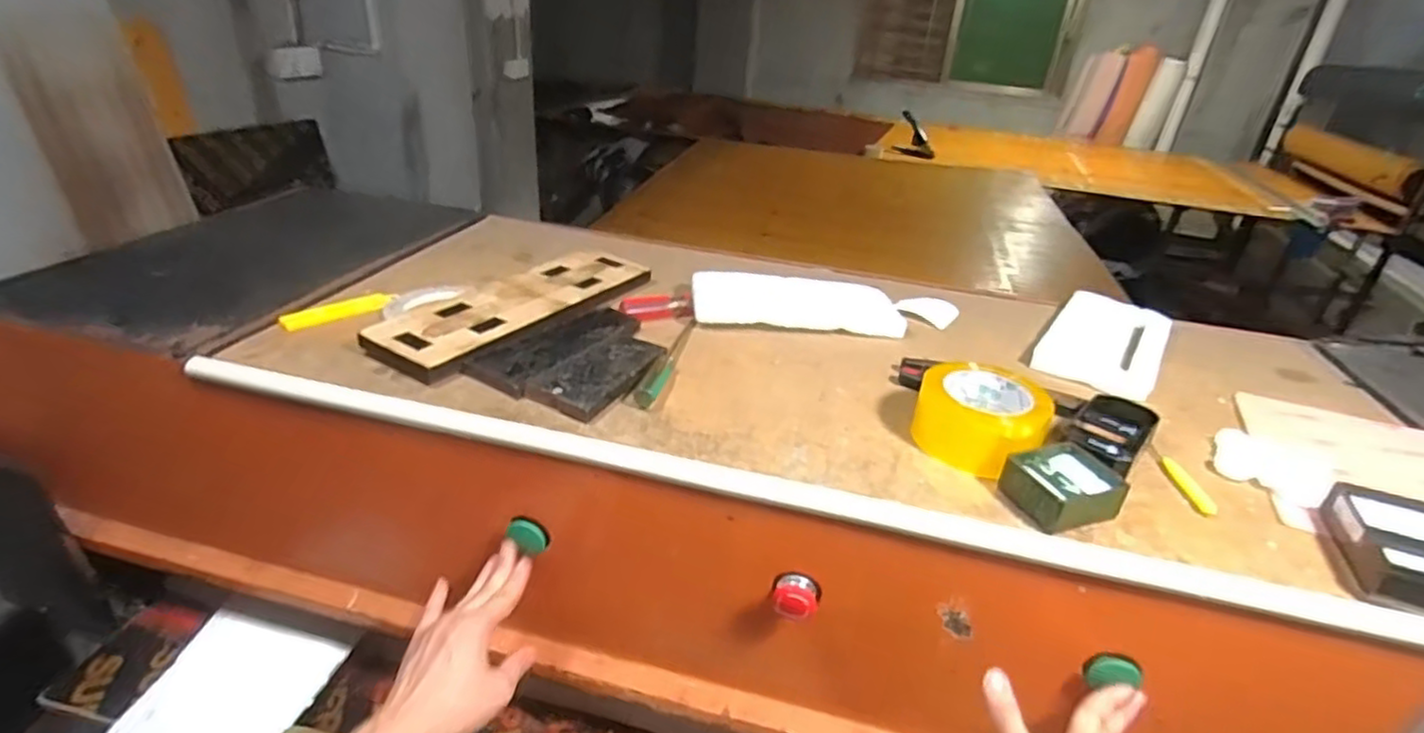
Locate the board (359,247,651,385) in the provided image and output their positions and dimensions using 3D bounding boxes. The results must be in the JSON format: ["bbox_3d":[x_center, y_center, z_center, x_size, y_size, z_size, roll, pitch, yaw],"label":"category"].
[{"bbox_3d":[-0.222,-0.072,0.812,0.137,0.026,0.363,21,32,25],"label":"board"}]

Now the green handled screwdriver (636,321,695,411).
[{"bbox_3d":[-0.042,-0.013,0.743,0.017,0.017,0.204,11,29,10],"label":"green handled screwdriver"}]

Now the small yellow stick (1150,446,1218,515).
[{"bbox_3d":[0.424,0.100,0.622,0.016,0.010,0.099,6,29,0],"label":"small yellow stick"}]

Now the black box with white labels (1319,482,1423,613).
[{"bbox_3d":[0.539,0.141,0.529,0.098,0.035,0.132,19,31,22],"label":"black box with white labels"}]

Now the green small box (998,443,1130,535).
[{"bbox_3d":[0.292,0.100,0.575,0.083,0.035,0.072,-7,31,-23],"label":"green small box"}]

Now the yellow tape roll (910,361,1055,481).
[{"bbox_3d":[0.249,0.045,0.639,0.109,0.063,0.104,5,29,-3],"label":"yellow tape roll"}]

